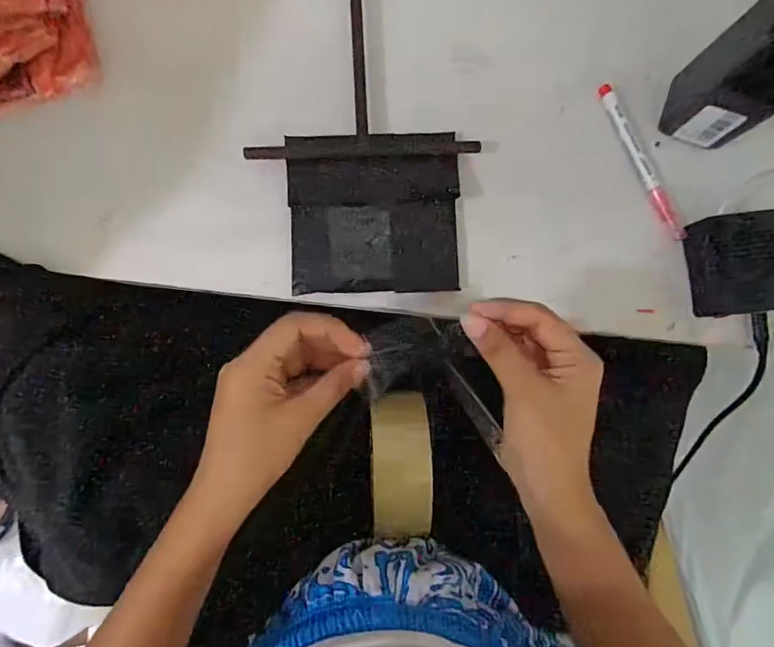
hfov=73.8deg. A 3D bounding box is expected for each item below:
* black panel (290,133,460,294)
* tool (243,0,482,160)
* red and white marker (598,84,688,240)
[{"bbox_3d":[-0.009,-0.086,0.398,0.129,0.016,0.123,-3,86,-4],"label":"black panel"},{"bbox_3d":[-0.021,-0.276,0.411,0.174,0.016,0.299,-1,86,-4],"label":"tool"},{"bbox_3d":[0.208,-0.132,0.419,0.015,0.008,0.139,-25,88,-5],"label":"red and white marker"}]

